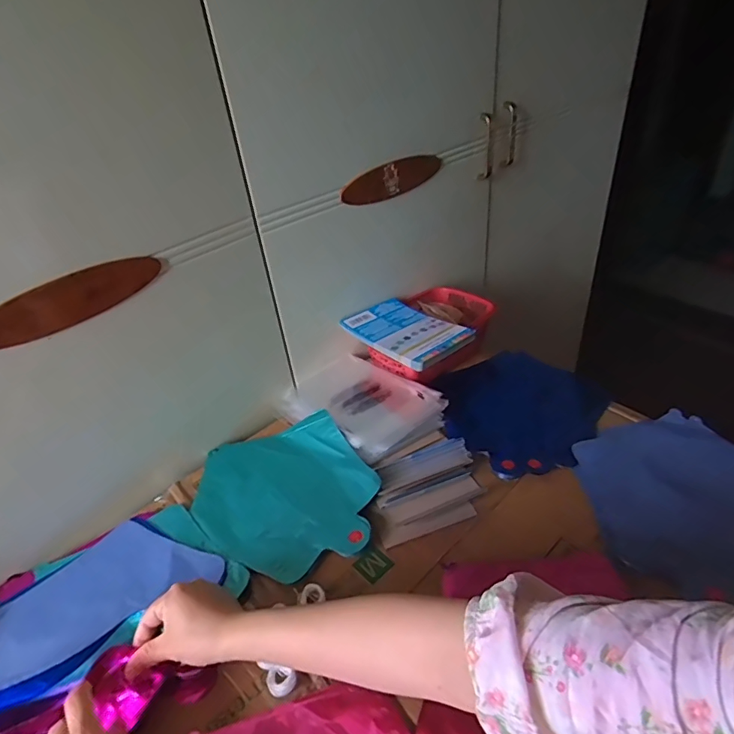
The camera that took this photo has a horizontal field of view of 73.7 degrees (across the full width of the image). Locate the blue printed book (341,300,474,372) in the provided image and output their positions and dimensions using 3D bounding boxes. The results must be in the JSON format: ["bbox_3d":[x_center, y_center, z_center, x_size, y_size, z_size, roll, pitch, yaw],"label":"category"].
[{"bbox_3d":[0.058,-0.057,0.728,0.117,0.017,0.181,-32,43,-29],"label":"blue printed book"}]

